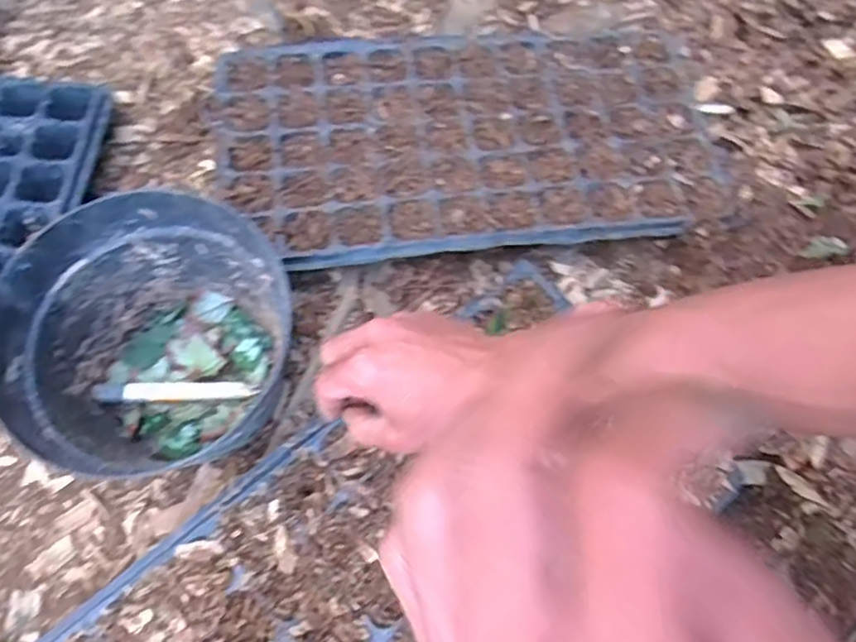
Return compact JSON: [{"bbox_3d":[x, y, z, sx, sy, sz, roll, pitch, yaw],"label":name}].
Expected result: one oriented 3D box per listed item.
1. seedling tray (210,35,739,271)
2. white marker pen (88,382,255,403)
[{"bbox_3d":[0.050,-0.194,0.716,0.543,0.057,0.293,-5,64,-4],"label":"seedling tray"},{"bbox_3d":[-0.222,0.063,0.581,0.134,0.007,0.015,1,63,-17],"label":"white marker pen"}]

